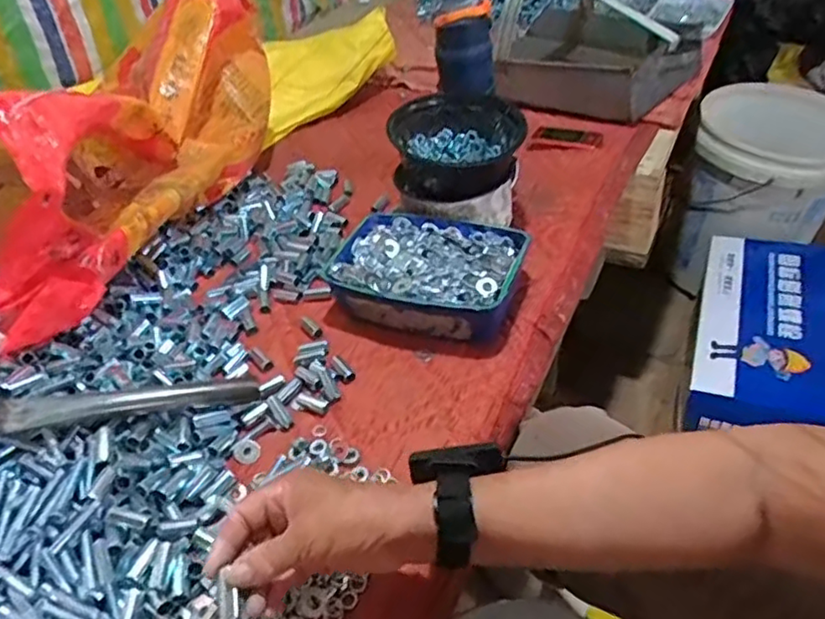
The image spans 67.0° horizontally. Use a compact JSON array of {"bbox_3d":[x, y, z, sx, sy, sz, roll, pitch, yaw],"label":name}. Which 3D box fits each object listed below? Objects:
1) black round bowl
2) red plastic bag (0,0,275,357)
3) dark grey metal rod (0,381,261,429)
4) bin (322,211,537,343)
[{"bbox_3d":[0.059,-0.212,0.774,0.143,0.089,0.155,-2,42,2],"label":"black round bowl"},{"bbox_3d":[-0.409,-0.222,0.768,0.267,0.211,0.571,7,41,15],"label":"red plastic bag"},{"bbox_3d":[-0.256,0.087,0.581,0.216,0.028,0.027,-3,40,-21],"label":"dark grey metal rod"},{"bbox_3d":[0.018,-0.040,0.707,0.207,0.071,0.147,13,44,17],"label":"bin"}]

